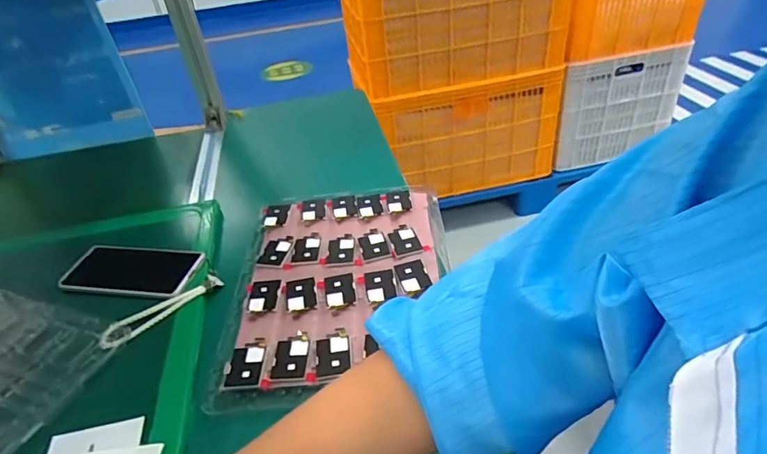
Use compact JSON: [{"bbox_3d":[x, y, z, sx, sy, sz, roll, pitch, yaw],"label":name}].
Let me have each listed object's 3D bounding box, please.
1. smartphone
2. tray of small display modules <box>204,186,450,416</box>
[{"bbox_3d":[-0.308,0.049,0.600,0.157,0.013,0.080,1,37,11],"label":"smartphone"},{"bbox_3d":[-0.053,0.059,0.584,0.251,0.033,0.332,-6,36,2],"label":"tray of small display modules"}]

